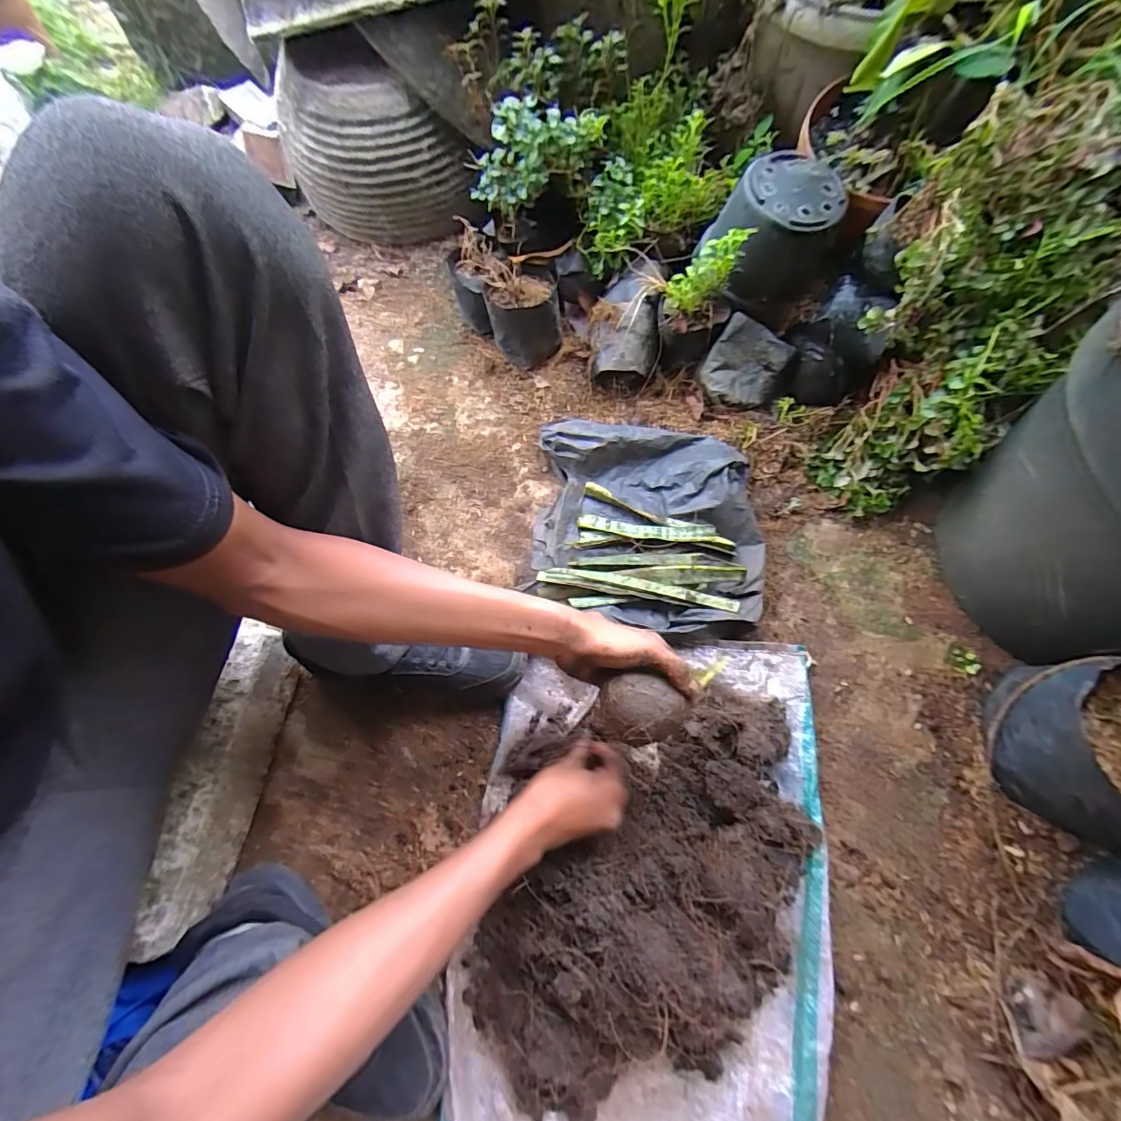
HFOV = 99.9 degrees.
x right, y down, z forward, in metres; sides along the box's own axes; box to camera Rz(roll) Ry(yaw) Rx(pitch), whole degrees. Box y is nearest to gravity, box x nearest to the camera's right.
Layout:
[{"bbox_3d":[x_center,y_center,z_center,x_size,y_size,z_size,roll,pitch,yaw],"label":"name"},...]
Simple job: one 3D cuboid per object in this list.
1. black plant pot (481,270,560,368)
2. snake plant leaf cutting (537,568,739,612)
[{"bbox_3d":[-0.053,-0.355,0.701,0.091,0.106,0.088,1,69,-2],"label":"black plant pot"},{"bbox_3d":[0.090,0.031,0.565,0.237,0.009,0.024,12,69,2],"label":"snake plant leaf cutting"}]

